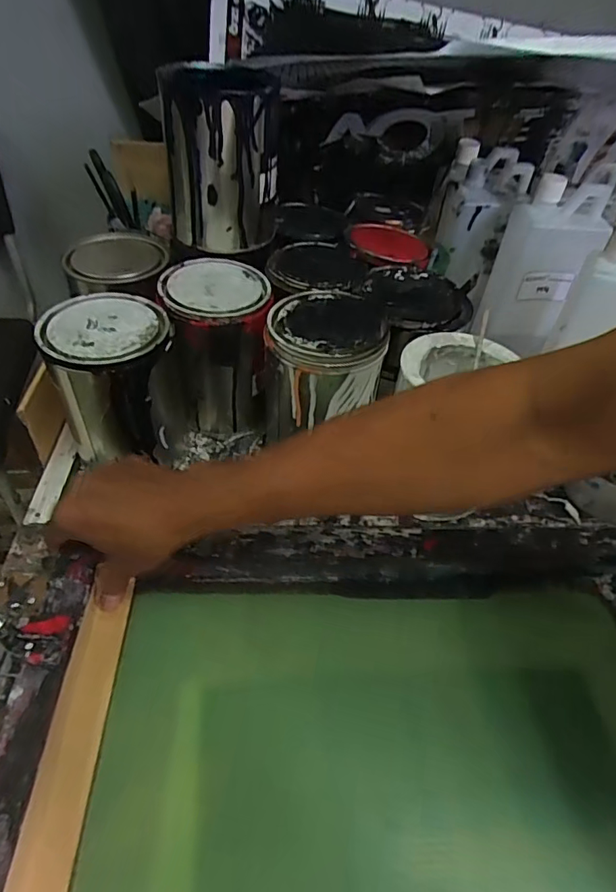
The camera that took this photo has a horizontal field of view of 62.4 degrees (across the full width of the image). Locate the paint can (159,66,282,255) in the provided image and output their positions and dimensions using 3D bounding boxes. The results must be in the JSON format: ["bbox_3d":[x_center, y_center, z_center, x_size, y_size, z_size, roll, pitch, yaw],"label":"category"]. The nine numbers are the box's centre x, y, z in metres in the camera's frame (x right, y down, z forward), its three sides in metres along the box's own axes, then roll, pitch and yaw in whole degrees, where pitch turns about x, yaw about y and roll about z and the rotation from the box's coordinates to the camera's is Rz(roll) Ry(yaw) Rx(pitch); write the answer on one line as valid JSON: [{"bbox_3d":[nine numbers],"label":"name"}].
[{"bbox_3d":[-0.084,-0.279,0.508,0.105,0.151,0.103,-2,46,-8],"label":"paint can"}]

